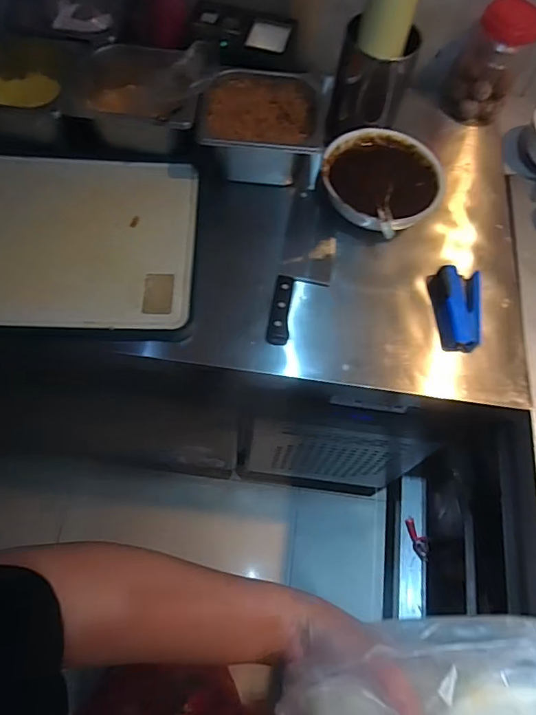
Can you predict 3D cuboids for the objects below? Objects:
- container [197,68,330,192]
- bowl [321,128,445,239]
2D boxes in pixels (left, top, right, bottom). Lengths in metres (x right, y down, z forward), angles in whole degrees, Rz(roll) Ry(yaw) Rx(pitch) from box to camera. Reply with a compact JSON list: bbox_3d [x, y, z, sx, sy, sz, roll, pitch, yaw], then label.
[{"bbox_3d":[-0.005,-0.340,0.749,0.179,0.092,0.174,9,67,3],"label":"container"},{"bbox_3d":[0.166,-0.266,0.733,0.176,0.062,0.180,-37,72,-15],"label":"bowl"}]

